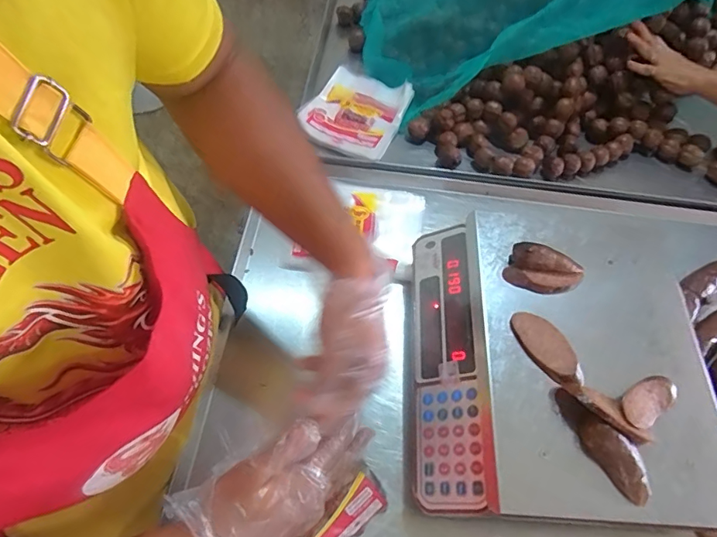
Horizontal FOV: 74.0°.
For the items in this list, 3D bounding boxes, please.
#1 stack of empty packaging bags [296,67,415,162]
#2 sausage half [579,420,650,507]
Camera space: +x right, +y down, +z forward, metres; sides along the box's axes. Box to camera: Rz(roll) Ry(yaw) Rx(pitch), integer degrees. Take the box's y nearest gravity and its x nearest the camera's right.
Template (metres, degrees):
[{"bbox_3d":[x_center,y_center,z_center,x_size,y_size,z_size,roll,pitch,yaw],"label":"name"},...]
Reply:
[{"bbox_3d":[-0.005,-0.274,0.823,0.158,0.029,0.184,23,61,10],"label":"stack of empty packaging bags"},{"bbox_3d":[0.256,0.188,0.469,0.037,0.022,0.085,-32,80,-20],"label":"sausage half"}]

